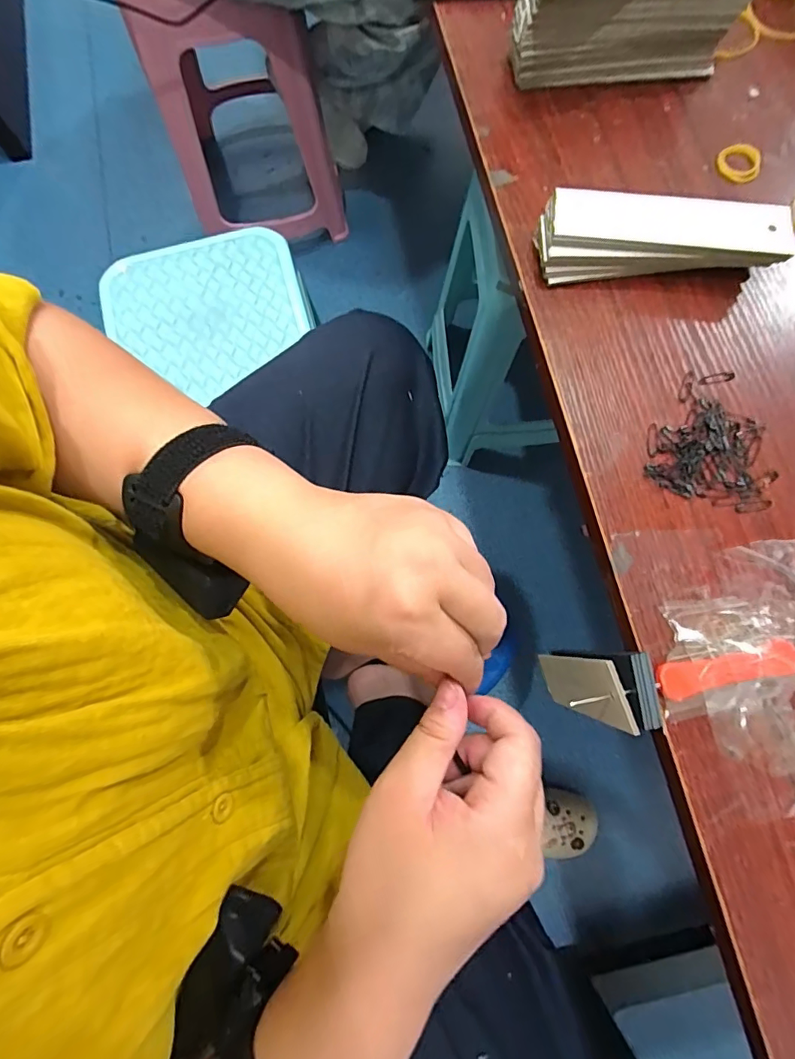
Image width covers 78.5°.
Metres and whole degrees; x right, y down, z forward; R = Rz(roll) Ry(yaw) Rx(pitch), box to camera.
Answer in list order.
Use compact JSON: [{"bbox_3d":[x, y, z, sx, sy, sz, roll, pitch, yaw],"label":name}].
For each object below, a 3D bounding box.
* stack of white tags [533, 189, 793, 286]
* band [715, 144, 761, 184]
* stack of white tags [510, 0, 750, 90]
[{"bbox_3d":[0.145,-0.162,0.269,0.130,0.025,0.038,0,76,1],"label":"stack of white tags"},{"bbox_3d":[0.206,-0.222,0.295,0.025,0.004,0.026,0,76,1],"label":"band"},{"bbox_3d":[0.138,-0.309,0.287,0.134,0.059,0.041,-9,76,-2],"label":"stack of white tags"}]

